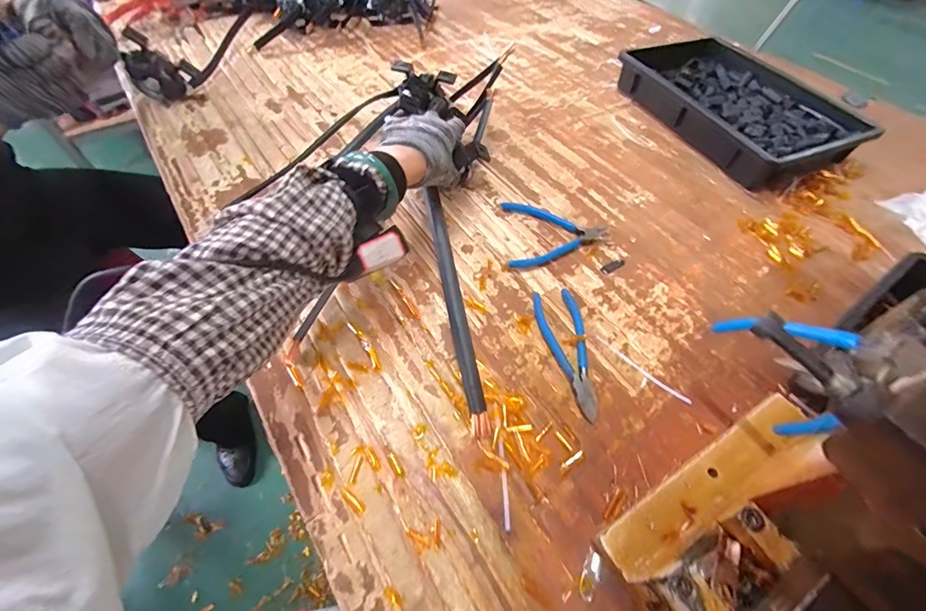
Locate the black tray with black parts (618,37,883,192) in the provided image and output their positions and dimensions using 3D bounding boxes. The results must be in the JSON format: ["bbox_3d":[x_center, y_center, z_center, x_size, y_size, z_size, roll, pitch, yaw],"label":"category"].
[{"bbox_3d":[0.473,-0.360,0.692,0.258,0.062,0.378,-18,59,-15],"label":"black tray with black parts"}]

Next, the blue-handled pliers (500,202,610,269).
[{"bbox_3d":[0.124,-0.097,0.523,0.135,0.008,0.118,0,56,-3],"label":"blue-handled pliers"}]

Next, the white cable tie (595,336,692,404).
[{"bbox_3d":[0.189,0.068,0.418,0.110,0.004,0.008,38,62,21],"label":"white cable tie"}]

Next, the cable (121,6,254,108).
[{"bbox_3d":[-0.487,-0.512,0.726,0.064,0.104,0.366,7,56,1],"label":"cable"}]

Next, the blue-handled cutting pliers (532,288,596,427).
[{"bbox_3d":[0.116,0.046,0.427,0.047,0.011,0.154,-4,56,-6],"label":"blue-handled cutting pliers"}]

